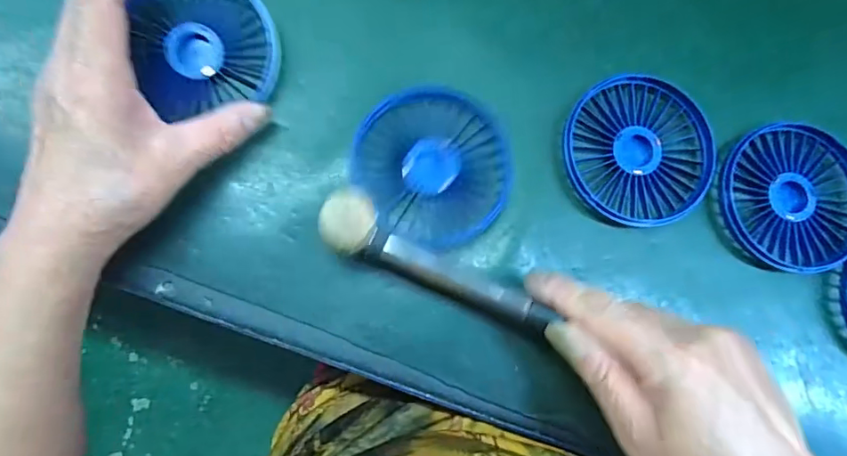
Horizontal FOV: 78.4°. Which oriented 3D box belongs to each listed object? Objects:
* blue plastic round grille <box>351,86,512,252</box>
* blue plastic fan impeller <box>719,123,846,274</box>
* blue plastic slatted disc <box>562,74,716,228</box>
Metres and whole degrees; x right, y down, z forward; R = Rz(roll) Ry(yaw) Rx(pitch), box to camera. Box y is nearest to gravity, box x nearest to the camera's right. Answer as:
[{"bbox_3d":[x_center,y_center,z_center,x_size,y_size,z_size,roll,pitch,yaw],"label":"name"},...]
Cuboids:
[{"bbox_3d":[0.007,-0.036,0.292,0.086,0.013,0.090,1,82,-5],"label":"blue plastic round grille"},{"bbox_3d":[0.216,-0.017,0.307,0.083,0.016,0.085,1,82,-5],"label":"blue plastic fan impeller"},{"bbox_3d":[0.124,-0.045,0.304,0.087,0.013,0.081,1,82,-5],"label":"blue plastic slatted disc"}]

